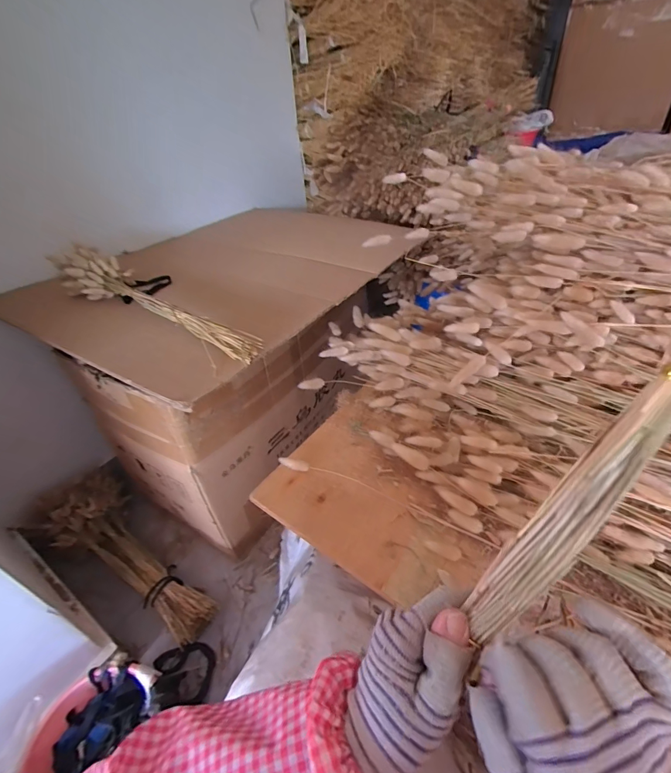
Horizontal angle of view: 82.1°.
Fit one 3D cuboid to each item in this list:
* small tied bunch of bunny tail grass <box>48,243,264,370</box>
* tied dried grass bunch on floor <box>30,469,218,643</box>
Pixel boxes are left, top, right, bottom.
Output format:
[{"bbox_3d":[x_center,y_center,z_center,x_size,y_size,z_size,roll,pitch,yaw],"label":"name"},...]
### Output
[{"bbox_3d":[-0.364,-0.168,0.722,0.597,0.075,0.120,25,48,32],"label":"small tied bunch of bunny tail grass"},{"bbox_3d":[-0.557,0.425,1.029,0.611,0.168,0.205,21,46,29],"label":"tied dried grass bunch on floor"}]

